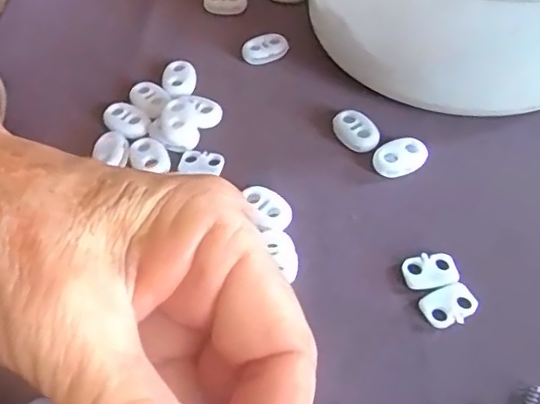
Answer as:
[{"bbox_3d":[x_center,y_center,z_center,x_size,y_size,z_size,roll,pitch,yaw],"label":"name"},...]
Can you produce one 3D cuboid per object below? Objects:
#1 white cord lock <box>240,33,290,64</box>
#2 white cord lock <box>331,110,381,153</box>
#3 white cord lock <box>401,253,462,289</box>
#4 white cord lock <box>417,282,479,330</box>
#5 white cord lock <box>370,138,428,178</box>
[{"bbox_3d":[-0.002,-0.074,0.271,0.023,0.008,0.014,-20,55,-10],"label":"white cord lock"},{"bbox_3d":[0.036,-0.030,0.236,0.014,0.006,0.022,-26,56,-14],"label":"white cord lock"},{"bbox_3d":[0.056,0.025,0.197,0.019,0.004,0.013,-9,54,-3],"label":"white cord lock"},{"bbox_3d":[0.060,0.035,0.188,0.018,0.004,0.012,-20,55,-10],"label":"white cord lock"},{"bbox_3d":[0.052,-0.018,0.226,0.021,0.007,0.015,-25,56,-14],"label":"white cord lock"}]

